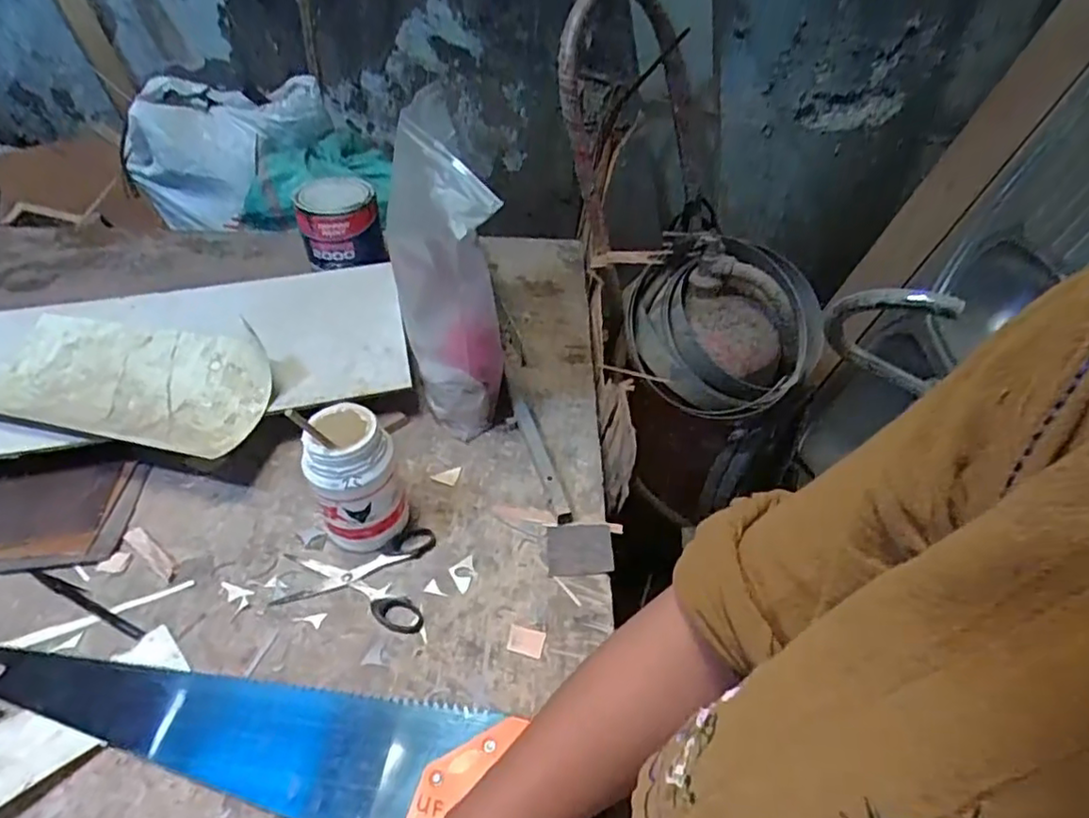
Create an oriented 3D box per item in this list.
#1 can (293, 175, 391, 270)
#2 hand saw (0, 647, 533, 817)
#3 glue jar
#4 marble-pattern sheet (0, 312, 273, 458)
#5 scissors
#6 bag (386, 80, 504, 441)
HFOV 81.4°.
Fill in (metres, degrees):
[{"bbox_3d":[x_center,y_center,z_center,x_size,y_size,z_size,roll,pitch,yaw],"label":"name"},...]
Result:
[{"bbox_3d":[-0.285,-0.258,0.884,0.105,0.107,0.114,-15,47,-13],"label":"can"},{"bbox_3d":[-0.215,0.237,0.489,0.486,0.024,0.105,14,46,12],"label":"hand saw"},{"bbox_3d":[-0.172,0.064,0.581,0.073,0.139,0.067,1,44,-1],"label":"glue jar"},{"bbox_3d":[-0.459,-0.036,0.687,0.321,0.032,0.158,9,46,10],"label":"marble-pattern sheet"},{"bbox_3d":[-0.175,0.153,0.587,0.135,0.008,0.104,2,44,0],"label":"scissors"},{"bbox_3d":[-0.101,-0.119,0.655,0.086,0.297,0.128,-14,47,-15],"label":"bag"}]

